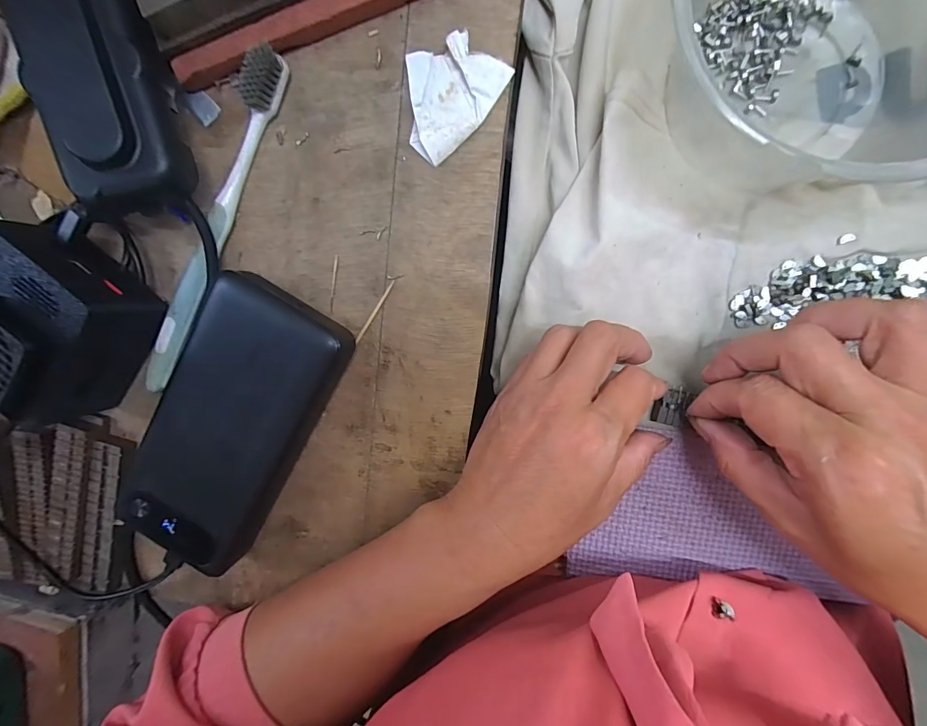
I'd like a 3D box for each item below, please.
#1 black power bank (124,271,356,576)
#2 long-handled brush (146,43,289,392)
[{"bbox_3d":[-0.123,0.034,0.211,0.072,0.025,0.153,30,101,2],"label":"black power bank"},{"bbox_3d":[-0.129,-0.064,0.203,0.017,0.021,0.179,26,101,3],"label":"long-handled brush"}]

